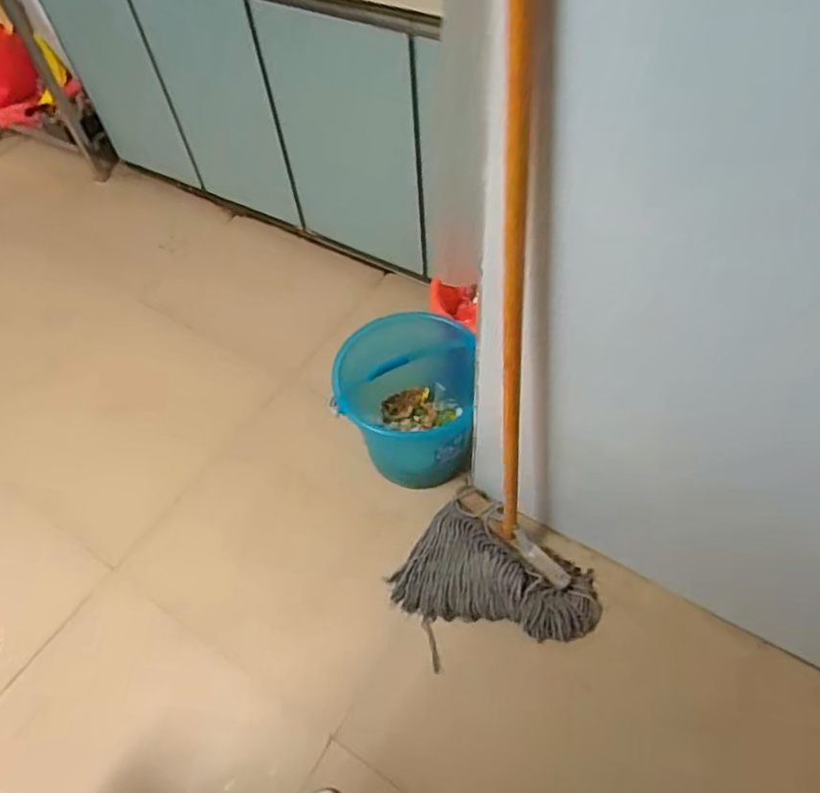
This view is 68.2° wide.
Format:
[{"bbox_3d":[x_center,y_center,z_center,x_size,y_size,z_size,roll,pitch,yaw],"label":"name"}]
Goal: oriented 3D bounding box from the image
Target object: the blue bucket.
[{"bbox_3d":[-0.010,0.013,1.352,0.291,0.270,0.316,-2,56,3],"label":"blue bucket"}]

